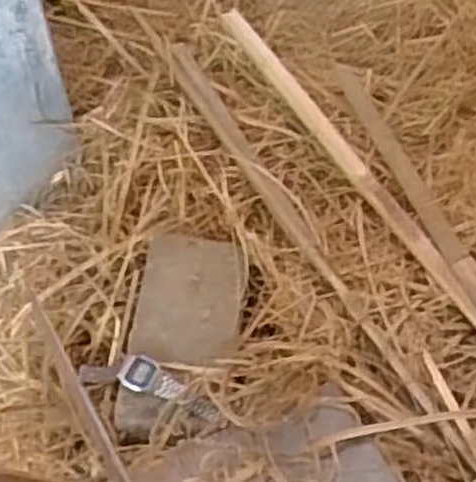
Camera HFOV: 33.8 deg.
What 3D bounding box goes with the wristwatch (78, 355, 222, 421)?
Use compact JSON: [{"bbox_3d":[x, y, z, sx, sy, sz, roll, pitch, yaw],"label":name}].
[{"bbox_3d":[-0.088,0.136,0.735,0.148,0.054,0.032,20,53,19],"label":"wristwatch"}]

